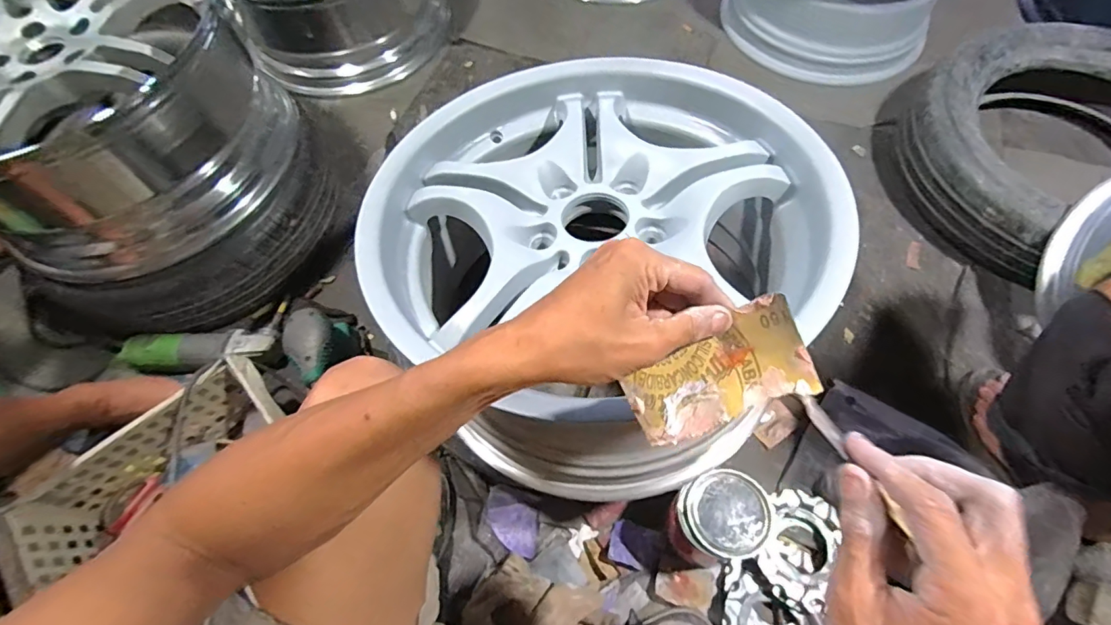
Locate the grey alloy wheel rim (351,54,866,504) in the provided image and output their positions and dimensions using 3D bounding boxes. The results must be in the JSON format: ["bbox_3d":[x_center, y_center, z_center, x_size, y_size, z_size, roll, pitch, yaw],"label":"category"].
[{"bbox_3d":[0.044,-0.061,0.551,0.439,0.231,0.449,-1,65,2],"label":"grey alloy wheel rim"}]

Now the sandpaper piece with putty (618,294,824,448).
[{"bbox_3d":[0.103,0.044,0.309,0.109,0.016,0.066,-31,98,0],"label":"sandpaper piece with putty"}]

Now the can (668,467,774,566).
[{"bbox_3d":[0.208,0.273,0.659,0.103,0.130,0.110,-1,65,2],"label":"can"}]

